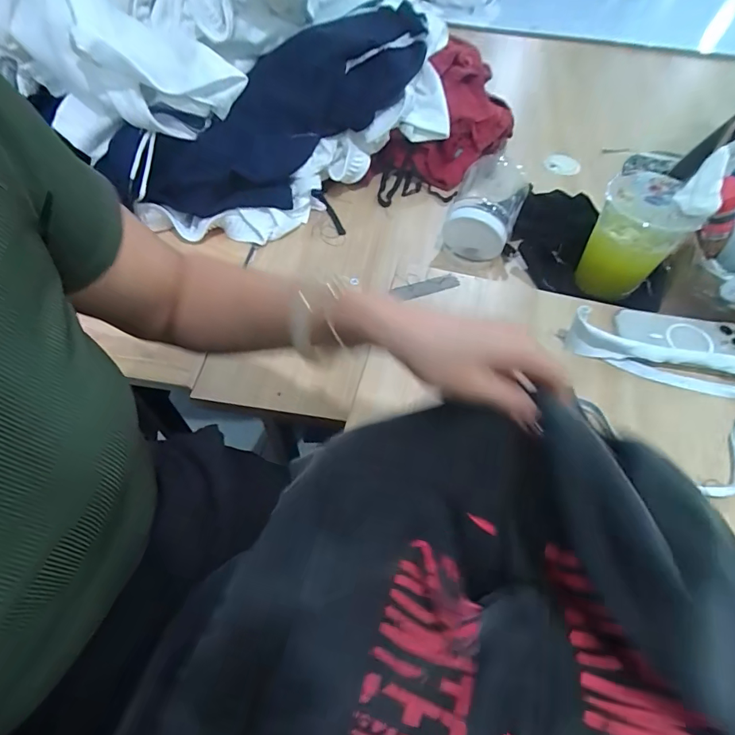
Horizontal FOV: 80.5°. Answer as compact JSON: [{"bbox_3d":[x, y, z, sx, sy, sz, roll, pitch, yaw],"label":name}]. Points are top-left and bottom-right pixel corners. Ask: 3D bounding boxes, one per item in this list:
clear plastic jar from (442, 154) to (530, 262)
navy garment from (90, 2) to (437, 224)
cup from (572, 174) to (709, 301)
[{"bbox_3d":[0.179,-0.245,0.652,0.099,0.090,0.142,16,57,8],"label":"clear plastic jar"},{"bbox_3d":[-0.118,-0.389,0.658,0.486,0.146,0.164,-36,65,-23],"label":"navy garment"},{"bbox_3d":[0.349,-0.172,0.588,0.100,0.143,0.084,16,57,8],"label":"cup"}]

